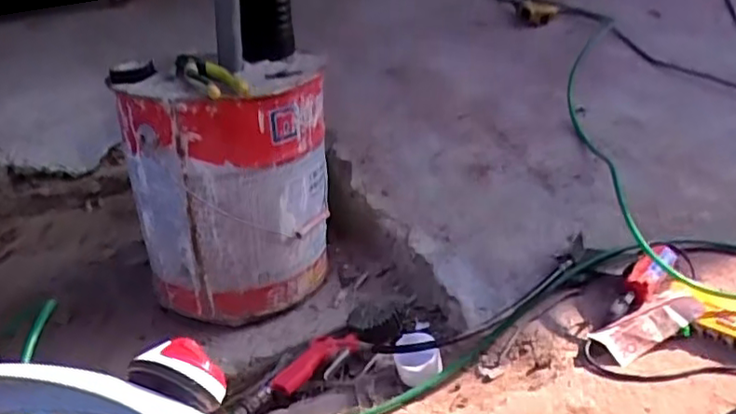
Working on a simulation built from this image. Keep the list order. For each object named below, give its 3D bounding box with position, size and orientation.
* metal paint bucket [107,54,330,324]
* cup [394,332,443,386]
[{"bbox_3d":[-0.188,-0.030,0.914,0.257,0.358,0.230,-3,30,5],"label":"metal paint bucket"},{"bbox_3d":[0.064,0.194,0.825,0.058,0.047,0.054,-9,30,-8],"label":"cup"}]

